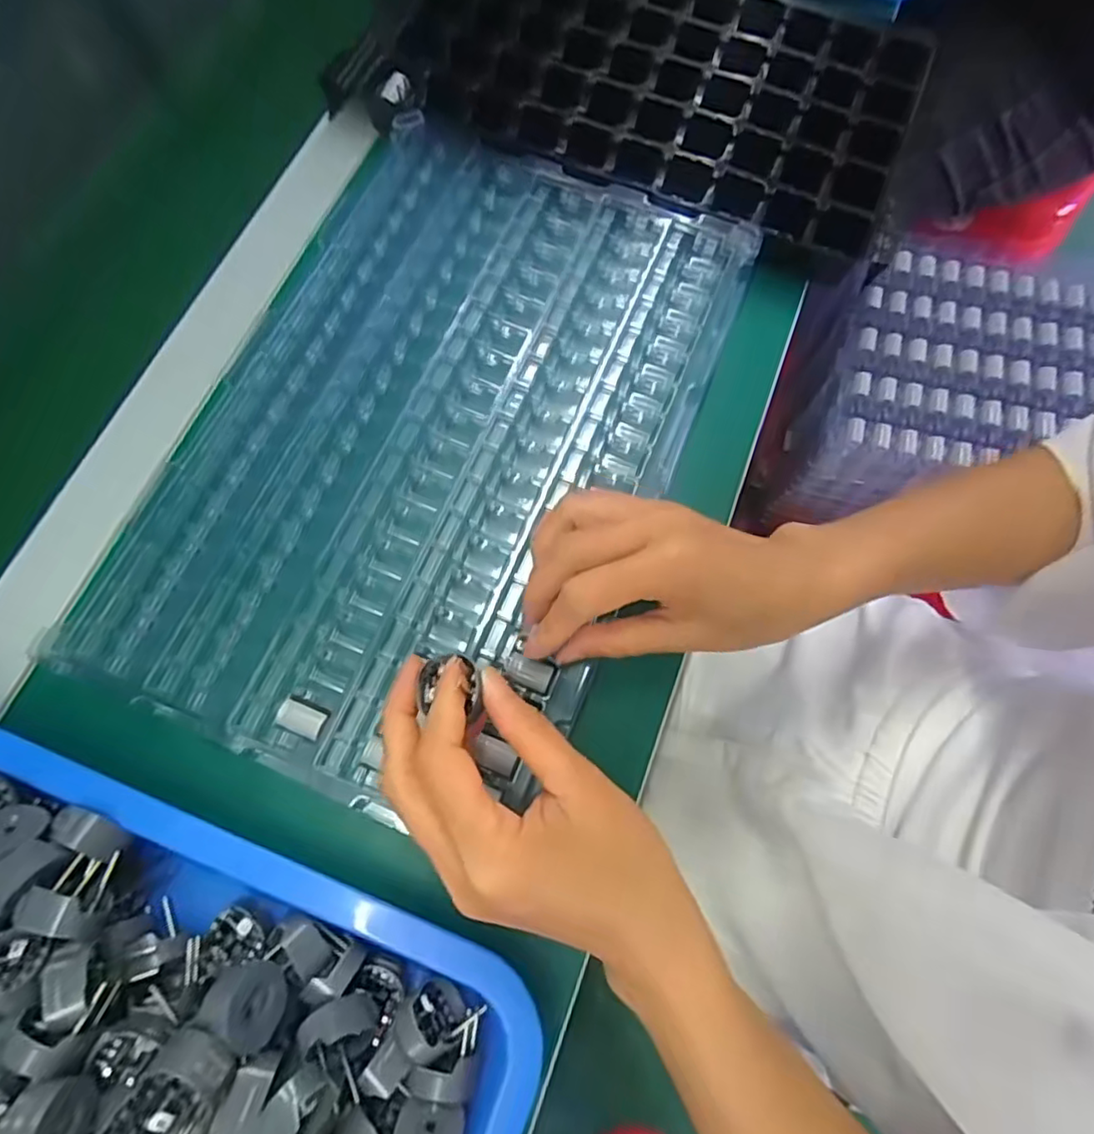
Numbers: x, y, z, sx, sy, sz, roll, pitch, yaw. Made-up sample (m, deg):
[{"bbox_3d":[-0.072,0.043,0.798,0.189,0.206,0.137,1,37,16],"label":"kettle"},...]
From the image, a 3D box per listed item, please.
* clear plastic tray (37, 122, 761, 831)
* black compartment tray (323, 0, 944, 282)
[{"bbox_3d":[-0.057,-0.074,0.325,0.234,0.016,0.360,21,74,7],"label":"clear plastic tray"},{"bbox_3d":[0.057,-0.321,0.391,0.342,0.028,0.202,22,74,7],"label":"black compartment tray"}]

